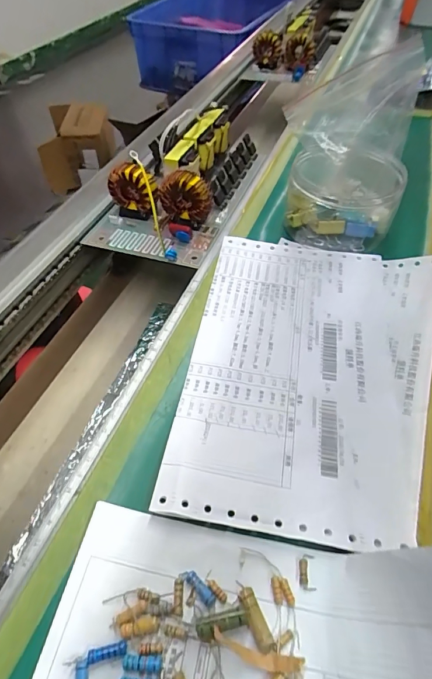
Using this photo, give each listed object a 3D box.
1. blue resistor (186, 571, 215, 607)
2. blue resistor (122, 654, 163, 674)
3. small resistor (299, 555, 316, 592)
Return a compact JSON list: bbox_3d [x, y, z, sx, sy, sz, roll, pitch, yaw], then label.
[{"bbox_3d":[-0.007,0.122,0.191,0.006,0.004,0.017,-38,58,-25],"label":"blue resistor"},{"bbox_3d":[-0.033,0.144,0.172,0.017,0.004,0.006,2,50,4],"label":"blue resistor"},{"bbox_3d":[0.046,0.115,0.193,0.008,0.004,0.016,2,51,3],"label":"small resistor"}]

